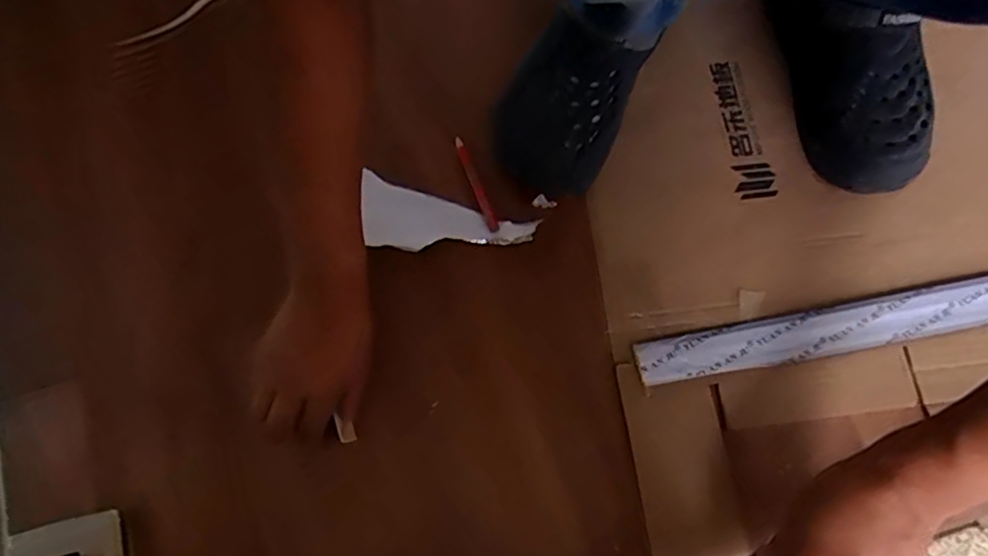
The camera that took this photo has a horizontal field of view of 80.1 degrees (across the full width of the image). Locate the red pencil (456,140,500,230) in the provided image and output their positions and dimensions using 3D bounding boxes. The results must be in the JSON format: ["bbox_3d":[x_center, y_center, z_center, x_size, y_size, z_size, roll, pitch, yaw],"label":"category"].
[{"bbox_3d":[-0.019,-0.098,0.603,0.011,0.012,0.109,-21,78,-5],"label":"red pencil"}]

